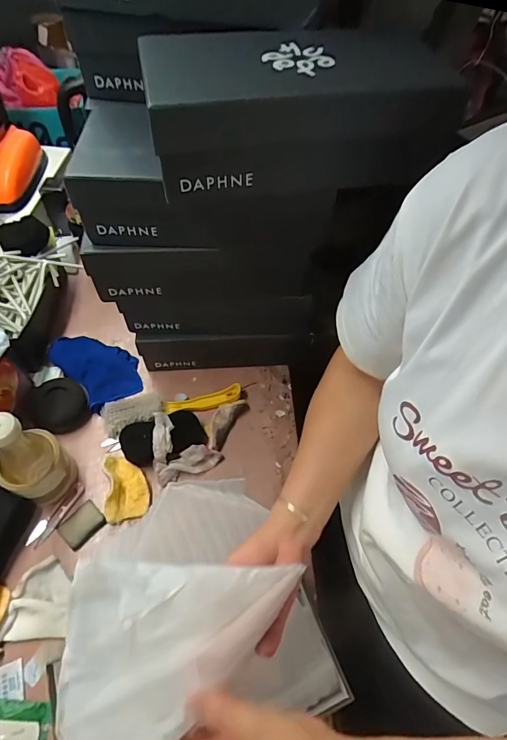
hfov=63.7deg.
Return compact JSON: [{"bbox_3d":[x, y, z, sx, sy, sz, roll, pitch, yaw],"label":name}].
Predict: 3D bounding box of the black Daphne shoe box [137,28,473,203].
[{"bbox_3d":[0.039,-0.280,0.442,0.306,0.102,0.173,-13,59,-11],"label":"black Daphne shoe box"}]

